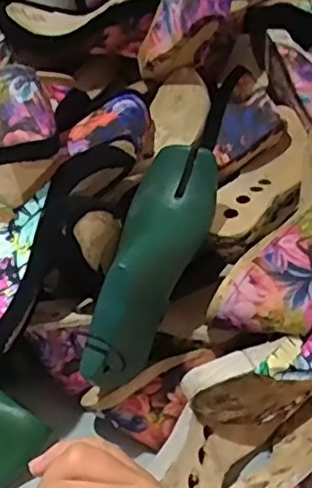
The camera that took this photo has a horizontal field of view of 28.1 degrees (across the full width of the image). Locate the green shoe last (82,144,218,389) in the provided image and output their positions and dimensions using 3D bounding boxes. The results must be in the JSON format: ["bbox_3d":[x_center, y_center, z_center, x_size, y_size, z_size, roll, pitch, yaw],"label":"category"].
[{"bbox_3d":[-0.006,0.016,0.553,0.070,0.088,0.222,18,69,11],"label":"green shoe last"}]

